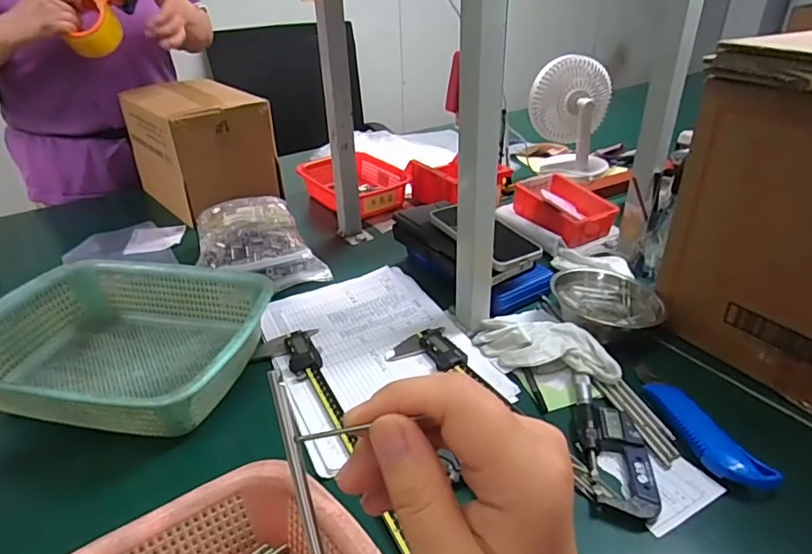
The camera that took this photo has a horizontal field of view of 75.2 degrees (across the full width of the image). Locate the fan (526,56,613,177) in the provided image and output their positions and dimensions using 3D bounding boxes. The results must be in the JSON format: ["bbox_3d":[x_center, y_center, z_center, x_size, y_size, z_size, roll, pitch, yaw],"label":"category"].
[{"bbox_3d":[0.318,-0.309,1.026,0.158,0.214,0.104,6,32,13],"label":"fan"}]

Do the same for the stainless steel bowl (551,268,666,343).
[{"bbox_3d":[0.233,0.033,0.607,0.117,0.047,0.099,-10,32,-13],"label":"stainless steel bowl"}]

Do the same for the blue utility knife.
[{"bbox_3d":[0.262,0.131,0.489,0.039,0.021,0.160,-8,31,-11],"label":"blue utility knife"}]

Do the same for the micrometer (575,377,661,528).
[{"bbox_3d":[0.183,0.145,0.474,0.052,0.019,0.151,0,31,3],"label":"micrometer"}]

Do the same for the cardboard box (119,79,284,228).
[{"bbox_3d":[-0.374,-0.239,0.961,0.256,0.181,0.170,25,40,37],"label":"cardboard box"}]

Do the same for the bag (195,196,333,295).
[{"bbox_3d":[-0.213,-0.049,0.769,0.159,0.080,0.181,-11,32,-16],"label":"bag"}]

